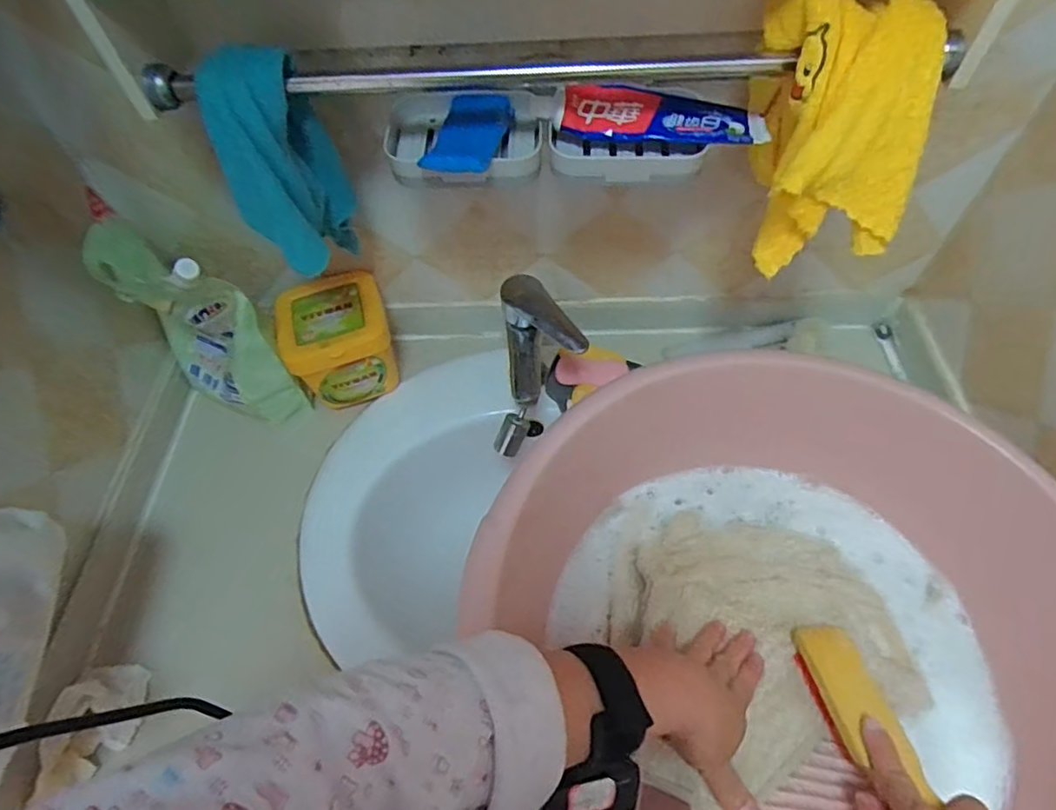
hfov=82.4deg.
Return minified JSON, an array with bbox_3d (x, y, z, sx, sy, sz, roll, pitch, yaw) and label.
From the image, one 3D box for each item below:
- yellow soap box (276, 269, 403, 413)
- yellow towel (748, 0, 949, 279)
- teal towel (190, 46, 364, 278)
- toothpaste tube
[{"bbox_3d":[-0.223,-0.083,0.721,0.118,0.103,0.129,-17,59,-8],"label":"yellow soap box"},{"bbox_3d":[0.218,-0.186,0.436,0.113,0.159,0.103,3,58,4],"label":"yellow towel"},{"bbox_3d":[-0.200,-0.189,0.497,0.065,0.186,0.088,5,59,6],"label":"teal towel"},{"bbox_3d":[0.106,-0.230,0.479,0.165,0.032,0.038,2,58,4],"label":"toothpaste tube"}]

